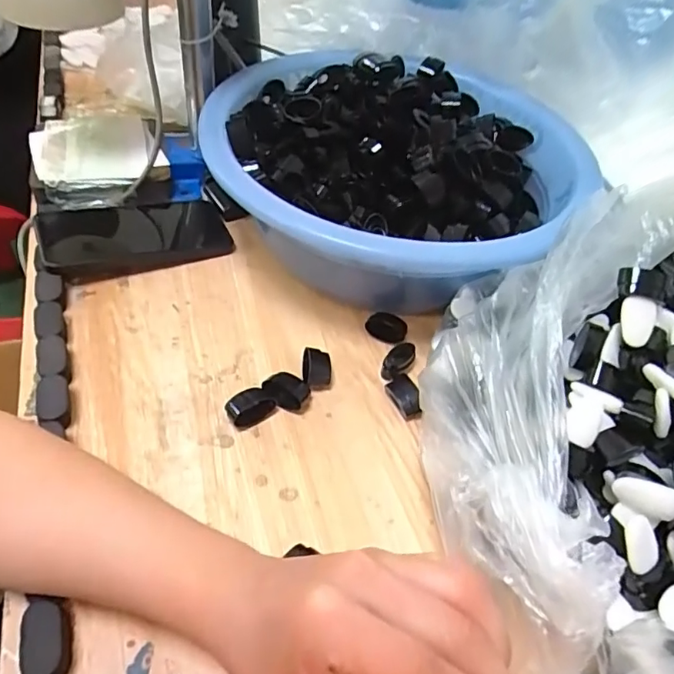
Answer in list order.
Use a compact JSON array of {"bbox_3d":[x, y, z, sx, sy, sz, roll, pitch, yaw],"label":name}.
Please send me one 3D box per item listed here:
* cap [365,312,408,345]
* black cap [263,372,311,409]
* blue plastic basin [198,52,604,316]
[{"bbox_3d":[0.042,-0.007,0.450,0.034,0.015,0.025,22,66,10],"label":"cap"},{"bbox_3d":[-0.036,0.040,0.396,0.031,0.015,0.024,26,50,14],"label":"black cap"},{"bbox_3d":[0.062,-0.163,0.513,0.302,0.108,0.344,1,49,-8],"label":"blue plastic basin"}]

